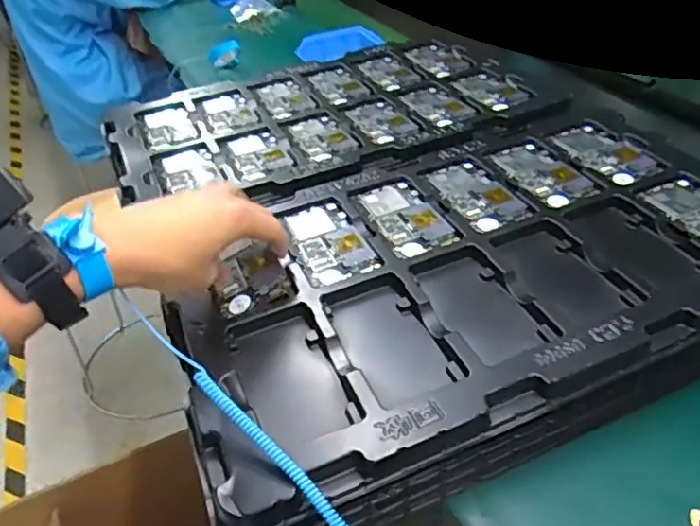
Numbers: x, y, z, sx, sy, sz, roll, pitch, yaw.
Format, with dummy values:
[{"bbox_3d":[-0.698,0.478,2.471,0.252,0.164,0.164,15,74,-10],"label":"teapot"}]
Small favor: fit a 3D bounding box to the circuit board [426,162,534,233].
[{"bbox_3d":[0.130,-0.071,0.605,0.060,0.006,0.119,-17,40,-17],"label":"circuit board"}]

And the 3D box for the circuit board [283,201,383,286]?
[{"bbox_3d":[-0.021,-0.020,0.564,0.063,0.006,0.125,-17,40,-17],"label":"circuit board"}]

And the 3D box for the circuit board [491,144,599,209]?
[{"bbox_3d":[0.204,-0.094,0.626,0.058,0.008,0.116,-17,40,-17],"label":"circuit board"}]

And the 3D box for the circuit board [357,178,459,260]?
[{"bbox_3d":[0.056,-0.044,0.584,0.062,0.007,0.122,-15,40,-15],"label":"circuit board"}]

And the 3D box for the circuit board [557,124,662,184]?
[{"bbox_3d":[0.281,-0.121,0.646,0.061,0.009,0.118,-17,40,-17],"label":"circuit board"}]

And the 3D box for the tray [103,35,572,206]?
[{"bbox_3d":[-0.034,-0.205,0.779,0.536,0.024,0.326,-16,40,-15],"label":"tray"}]

